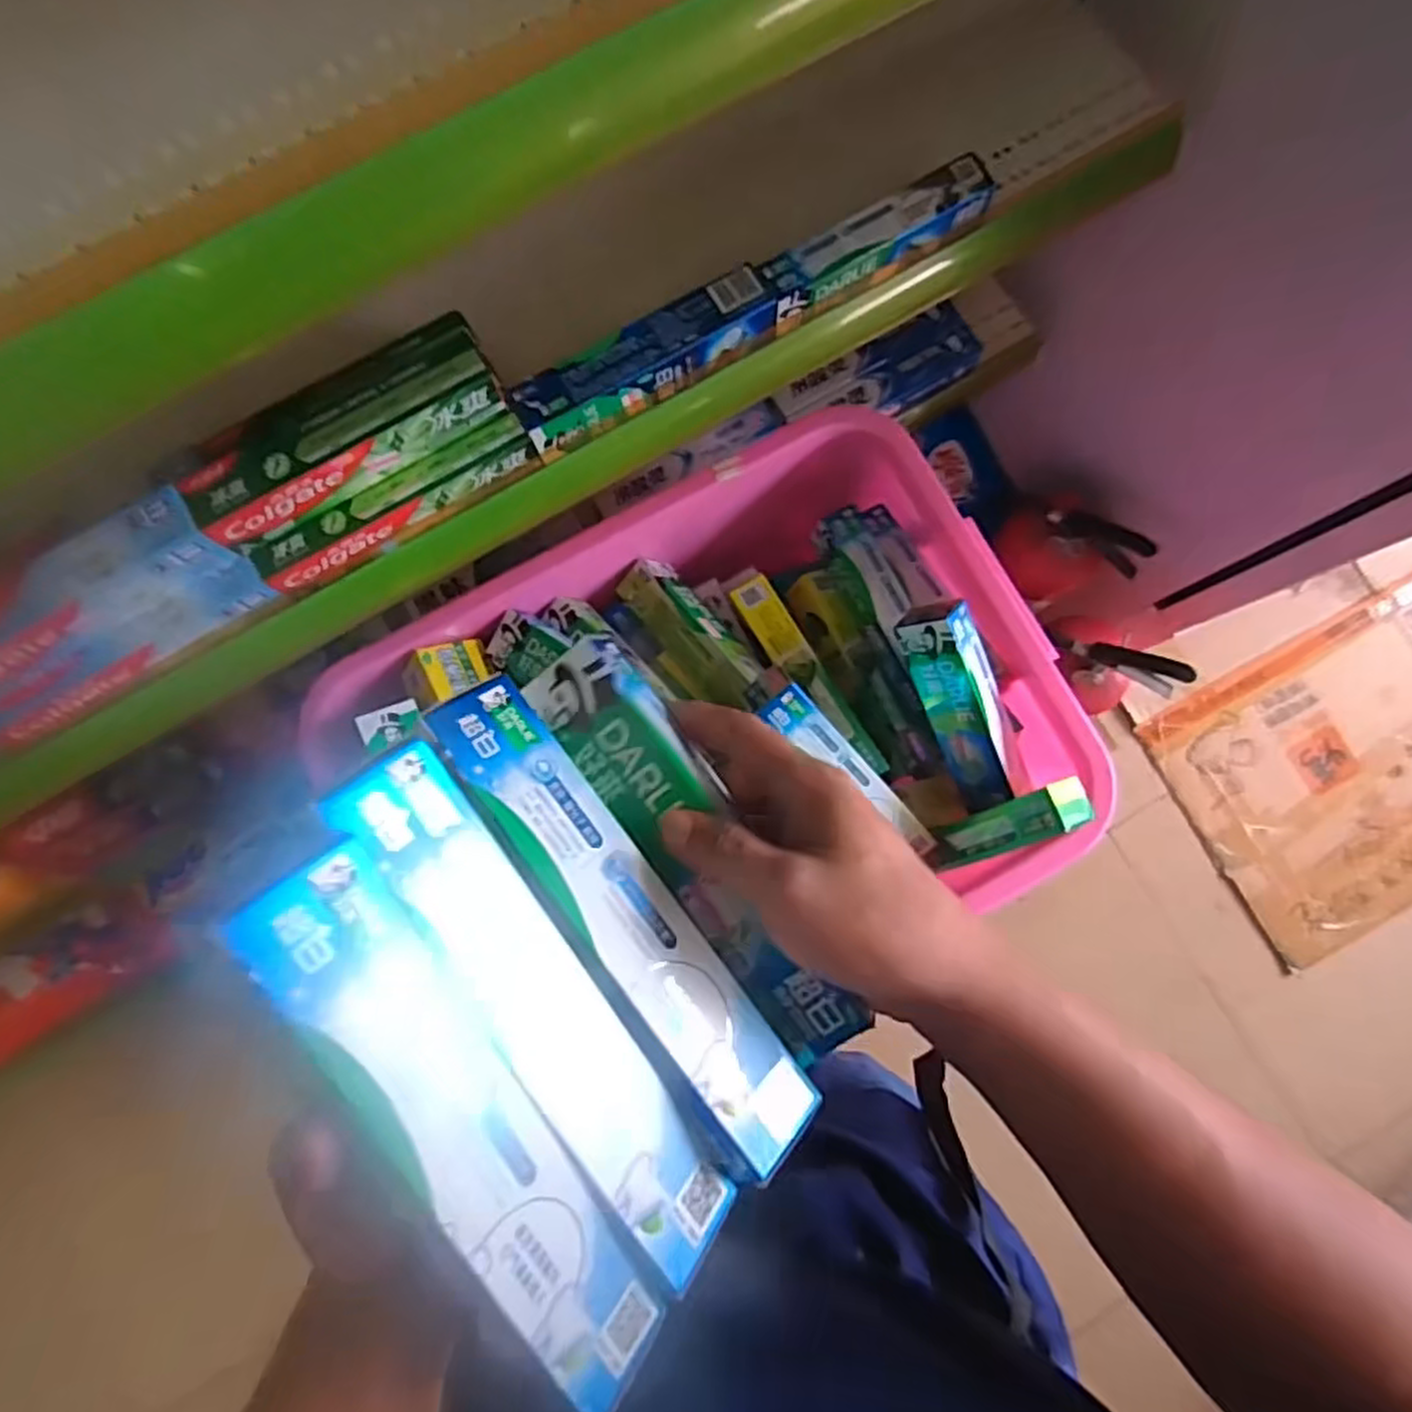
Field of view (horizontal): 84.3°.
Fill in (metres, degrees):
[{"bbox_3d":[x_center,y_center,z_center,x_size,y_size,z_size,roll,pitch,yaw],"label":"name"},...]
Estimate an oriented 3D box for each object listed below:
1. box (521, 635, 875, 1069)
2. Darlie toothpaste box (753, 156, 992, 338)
[{"bbox_3d":[-0.005,0.058,0.311,0.044,0.030,0.183,-32,86,-4],"label":"box"},{"bbox_3d":[0.126,-0.344,0.578,0.183,0.034,0.039,-31,82,-4],"label":"Darlie toothpaste box"}]

